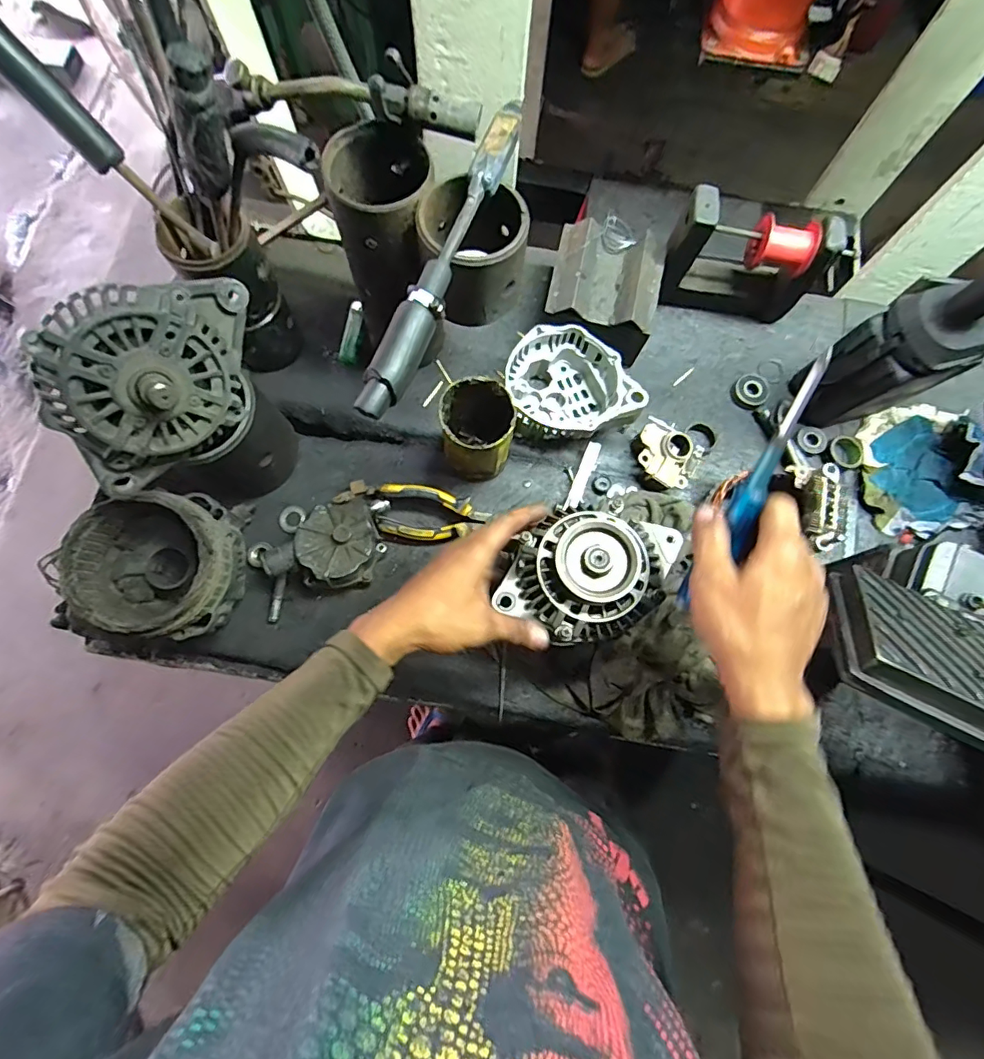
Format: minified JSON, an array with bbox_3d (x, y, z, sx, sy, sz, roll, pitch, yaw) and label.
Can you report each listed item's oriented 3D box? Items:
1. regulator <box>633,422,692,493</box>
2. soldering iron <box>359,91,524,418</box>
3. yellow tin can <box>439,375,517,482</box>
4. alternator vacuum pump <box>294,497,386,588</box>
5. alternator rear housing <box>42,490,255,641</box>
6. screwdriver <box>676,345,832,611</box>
[{"bbox_3d":[0.193,-0.079,0.578,0.063,0.034,0.065,11,76,1],"label":"regulator"},{"bbox_3d":[-0.032,-0.204,0.376,0.028,0.028,0.272,22,76,4],"label":"soldering iron"},{"bbox_3d":[-0.015,-0.103,0.541,0.072,0.117,0.084,-5,76,-3],"label":"yellow tin can"},{"bbox_3d":[-0.158,0.015,0.539,0.081,0.055,0.085,0,76,-2],"label":"alternator vacuum pump"},{"bbox_3d":[-0.322,0.033,0.497,0.137,0.110,0.141,1,76,-1],"label":"alternator rear housing"},{"bbox_3d":[0.179,-0.021,0.351,0.022,0.018,0.197,18,118,3],"label":"screwdriver"}]

